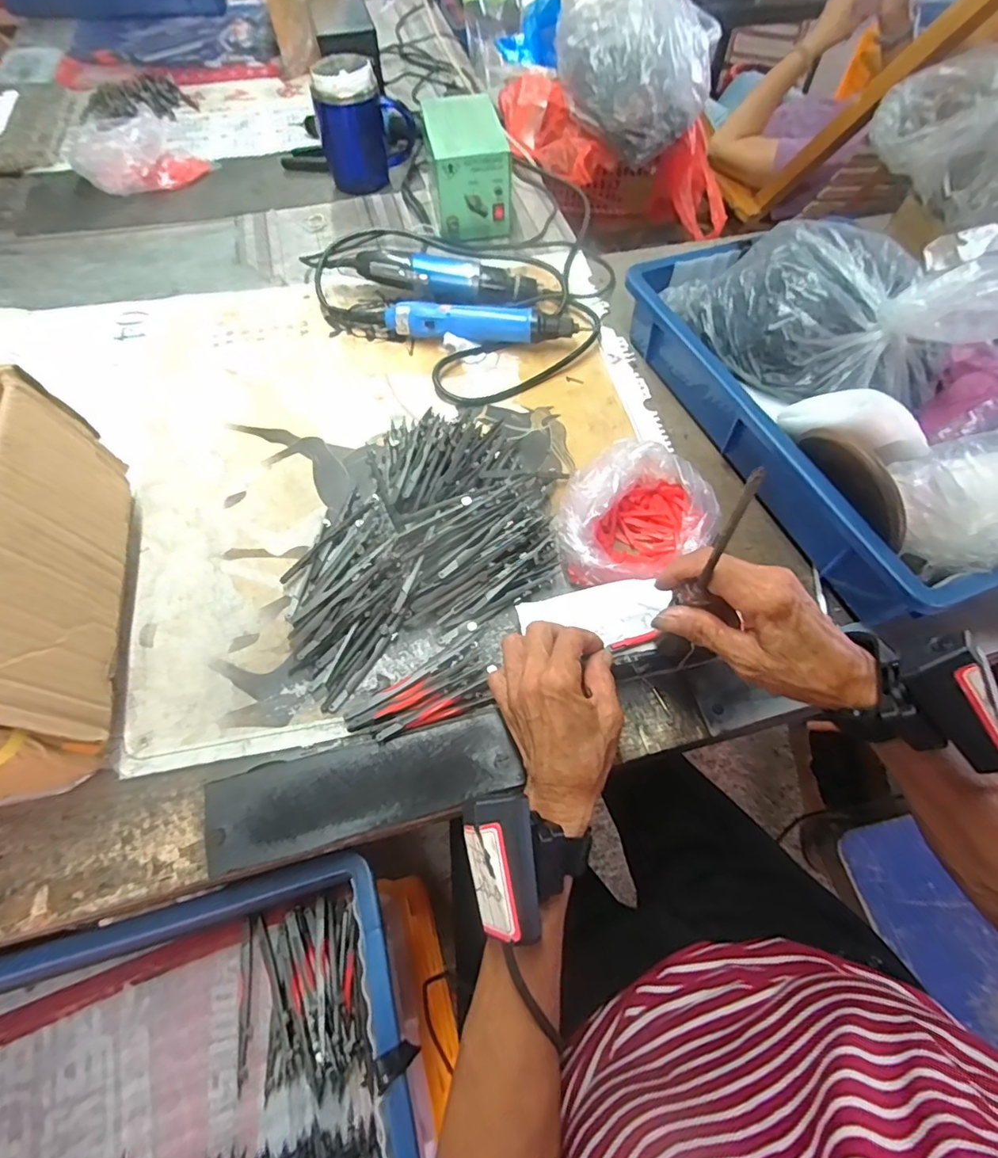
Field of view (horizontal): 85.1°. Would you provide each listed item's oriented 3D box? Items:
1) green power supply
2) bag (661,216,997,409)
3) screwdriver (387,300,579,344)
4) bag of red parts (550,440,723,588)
[{"bbox_3d":[-0.042,-0.530,0.696,0.093,0.094,0.148,-10,62,-6],"label":"green power supply"},{"bbox_3d":[0.289,-0.257,0.474,0.149,0.158,0.273,-26,65,-14],"label":"bag"},{"bbox_3d":[-0.021,-0.282,0.602,0.205,0.037,0.037,2,61,0],"label":"screwdriver"},{"bbox_3d":[0.117,-0.050,0.468,0.144,0.067,0.112,-28,65,-15],"label":"bag of red parts"}]

